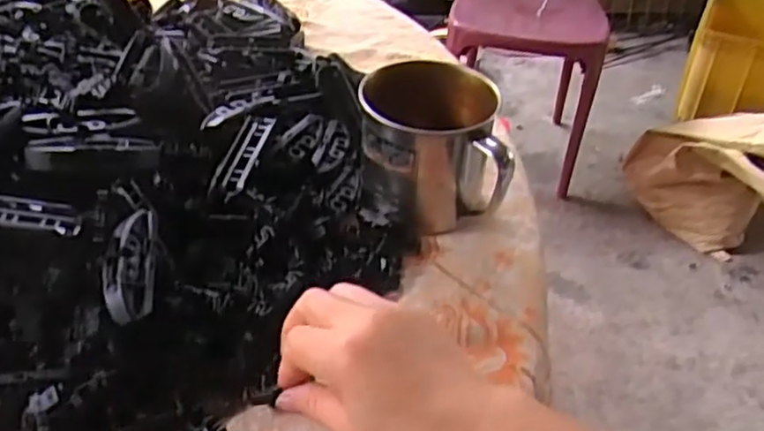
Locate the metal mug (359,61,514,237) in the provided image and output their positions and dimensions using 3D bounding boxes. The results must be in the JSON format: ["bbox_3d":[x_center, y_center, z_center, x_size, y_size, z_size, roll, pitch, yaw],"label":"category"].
[{"bbox_3d":[0.033,-0.042,0.470,0.094,0.090,0.078,4,41,2],"label":"metal mug"}]

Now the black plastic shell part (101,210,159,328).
[{"bbox_3d":[-0.135,0.024,0.372,0.026,0.013,0.067,-2,55,-6],"label":"black plastic shell part"}]

